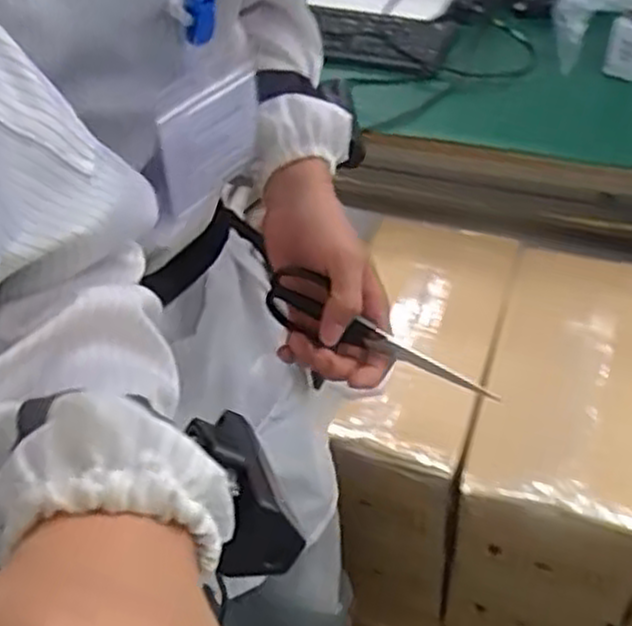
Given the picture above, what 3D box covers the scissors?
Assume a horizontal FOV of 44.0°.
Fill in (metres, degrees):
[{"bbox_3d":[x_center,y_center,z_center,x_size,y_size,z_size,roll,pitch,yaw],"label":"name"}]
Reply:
[{"bbox_3d":[0.043,0.021,0.529,0.169,0.050,0.011,24,51,10],"label":"scissors"}]

